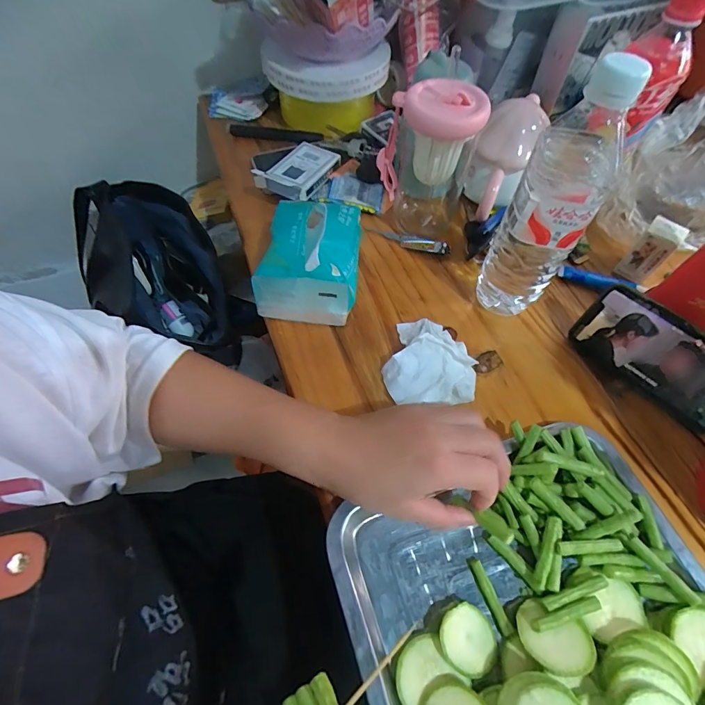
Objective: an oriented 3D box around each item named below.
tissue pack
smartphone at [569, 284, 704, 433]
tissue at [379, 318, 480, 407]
[{"bbox_3d":[-0.042,-0.103,0.416,0.094,0.081,0.122,6,58,2],"label":"tissue pack"},{"bbox_3d":[0.282,0.006,0.361,0.143,0.074,0.006,43,42,21],"label":"smartphone"},{"bbox_3d":[0.075,0.005,0.385,0.084,0.026,0.093,6,58,2],"label":"tissue"}]

